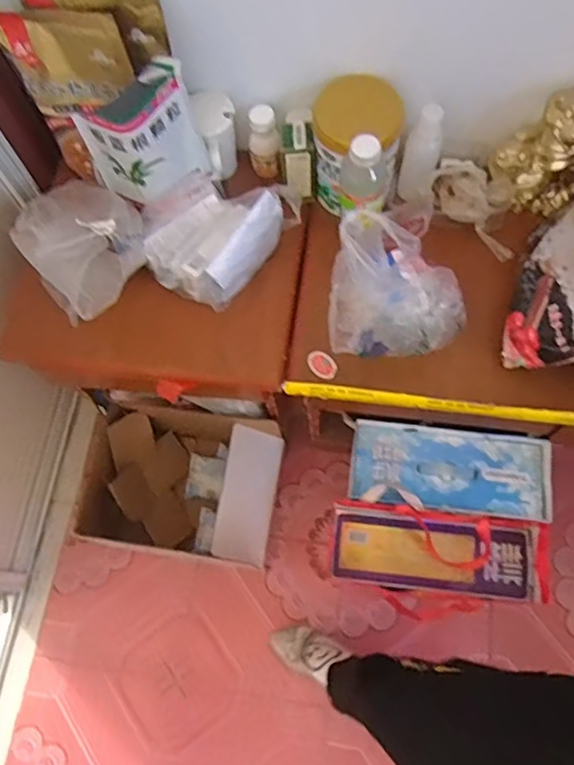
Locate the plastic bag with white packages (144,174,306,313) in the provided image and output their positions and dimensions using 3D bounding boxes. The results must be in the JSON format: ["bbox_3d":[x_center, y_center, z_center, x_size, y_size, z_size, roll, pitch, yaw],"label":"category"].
[{"bbox_3d":[-0.113,-0.246,0.926,0.186,0.082,0.235,39,77,15],"label":"plastic bag with white packages"}]

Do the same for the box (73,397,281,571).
[{"bbox_3d":[-0.201,0.220,1.233,0.345,0.218,0.273,8,69,6],"label":"box"}]

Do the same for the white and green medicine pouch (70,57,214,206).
[{"bbox_3d":[-0.211,-0.365,0.871,0.163,0.173,0.104,-24,71,-5],"label":"white and green medicine pouch"}]

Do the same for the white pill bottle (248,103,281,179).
[{"bbox_3d":[-0.037,-0.393,0.967,0.049,0.110,0.052,-1,70,3],"label":"white pill bottle"}]

